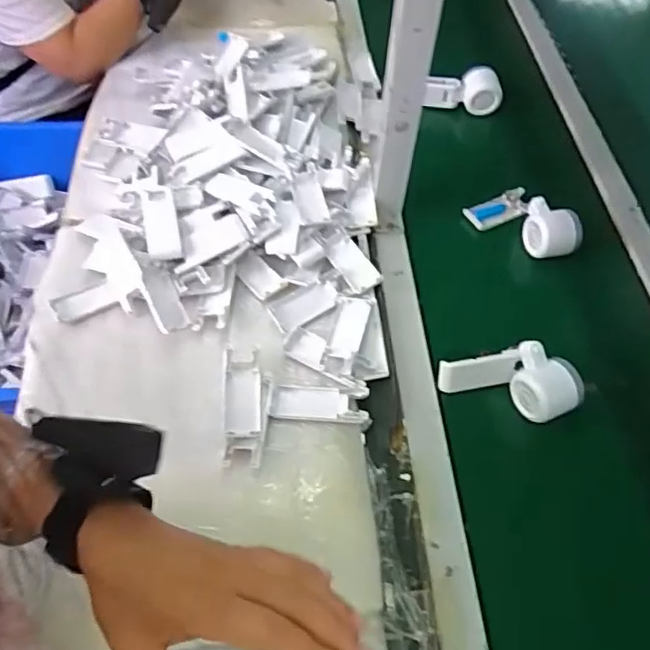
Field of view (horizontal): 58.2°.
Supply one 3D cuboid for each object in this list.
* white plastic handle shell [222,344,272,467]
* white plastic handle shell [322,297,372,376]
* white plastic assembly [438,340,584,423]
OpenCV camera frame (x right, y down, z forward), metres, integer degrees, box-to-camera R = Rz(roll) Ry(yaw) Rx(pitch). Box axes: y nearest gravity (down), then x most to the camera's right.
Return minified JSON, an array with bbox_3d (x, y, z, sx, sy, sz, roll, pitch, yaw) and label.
[{"bbox_3d":[-0.082,0.082,0.610,0.048,0.018,0.127,0,57,-4],"label":"white plastic handle shell"},{"bbox_3d":[0.025,0.012,0.668,0.035,0.011,0.105,14,57,5],"label":"white plastic handle shell"},{"bbox_3d":[0.204,0.058,0.639,0.144,0.053,0.064,22,58,10],"label":"white plastic assembly"}]

